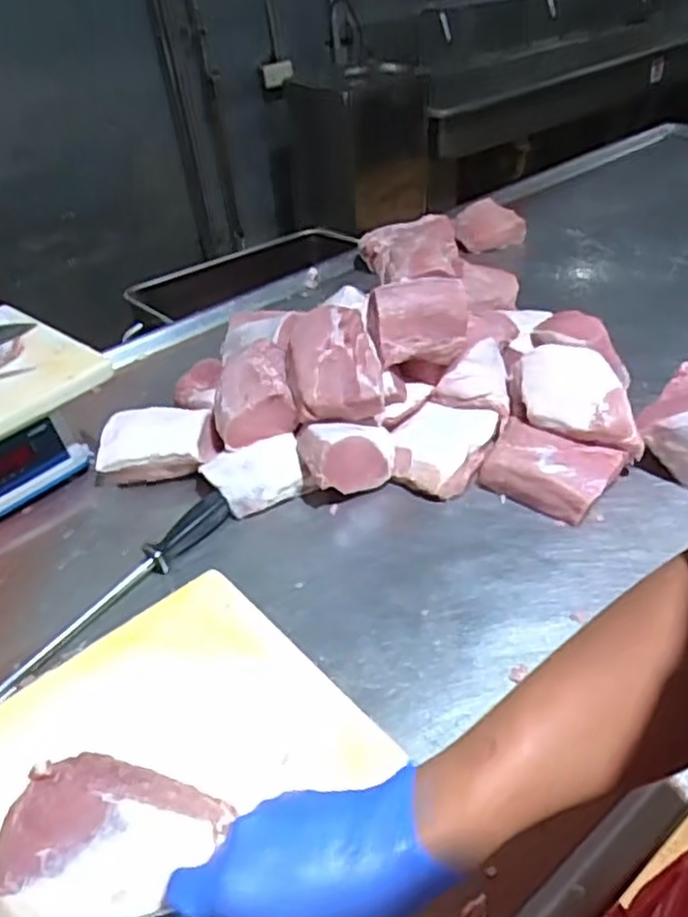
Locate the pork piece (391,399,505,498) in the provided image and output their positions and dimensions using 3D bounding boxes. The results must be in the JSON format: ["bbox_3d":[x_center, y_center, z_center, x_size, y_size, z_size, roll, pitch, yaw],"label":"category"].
[{"bbox_3d":[0.130,-0.016,0.963,0.122,0.052,0.150,20,45,31],"label":"pork piece"}]

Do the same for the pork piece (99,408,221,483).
[{"bbox_3d":[-0.261,-0.018,1.026,0.176,0.070,0.104,-3,37,6],"label":"pork piece"}]

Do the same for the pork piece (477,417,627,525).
[{"bbox_3d":[0.258,0.016,0.888,0.150,0.056,0.101,21,45,31],"label":"pork piece"}]

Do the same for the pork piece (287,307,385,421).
[{"bbox_3d":[-0.015,-0.132,0.964,0.118,0.083,0.166,-9,37,-3],"label":"pork piece"}]

